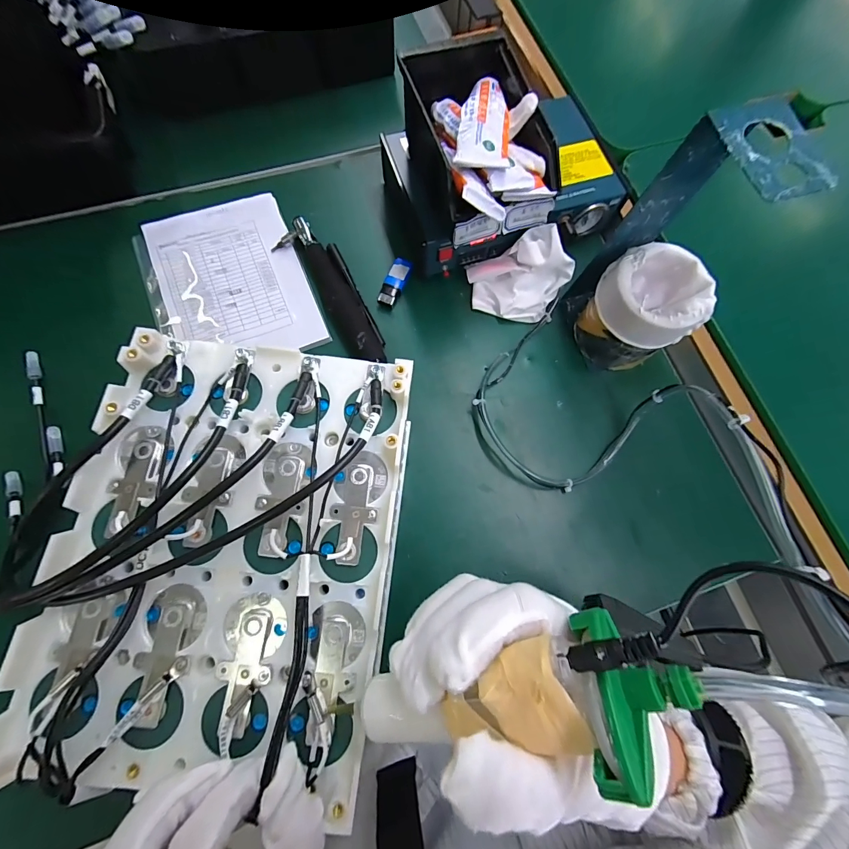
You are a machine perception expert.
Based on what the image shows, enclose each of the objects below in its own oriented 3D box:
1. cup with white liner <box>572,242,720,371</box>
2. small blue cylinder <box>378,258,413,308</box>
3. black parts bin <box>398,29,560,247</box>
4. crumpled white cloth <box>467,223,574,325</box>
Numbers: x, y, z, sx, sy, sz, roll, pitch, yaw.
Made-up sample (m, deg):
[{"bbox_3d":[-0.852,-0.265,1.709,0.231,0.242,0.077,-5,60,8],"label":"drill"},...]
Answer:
[{"bbox_3d":[0.207,-0.109,0.368,0.081,0.093,0.080,1,74,-3],"label":"cup with white liner"},{"bbox_3d":[-0.033,-0.156,0.413,0.020,0.012,0.057,25,74,4],"label":"small blue cylinder"},{"bbox_3d":[0.043,-0.260,0.352,0.107,0.075,0.188,-16,75,-7],"label":"black parts bin"},{"bbox_3d":[0.099,-0.159,0.396,0.101,0.061,0.077,22,75,3],"label":"crumpled white cloth"}]

